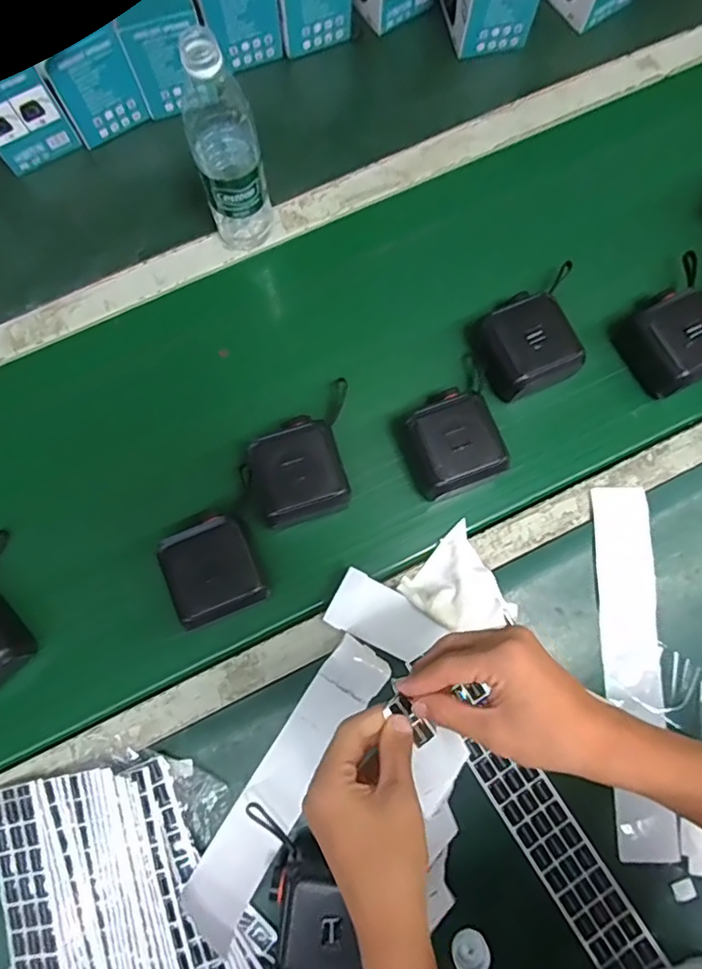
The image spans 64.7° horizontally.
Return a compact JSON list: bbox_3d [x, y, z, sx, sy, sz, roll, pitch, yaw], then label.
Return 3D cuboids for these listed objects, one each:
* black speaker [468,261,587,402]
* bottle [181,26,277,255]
[{"bbox_3d":[0.188,-0.150,0.596,0.088,0.061,0.104,-25,80,-6],"label":"black speaker"},{"bbox_3d":[-0.119,-0.318,0.539,0.063,0.224,0.058,0,78,-1],"label":"bottle"}]

